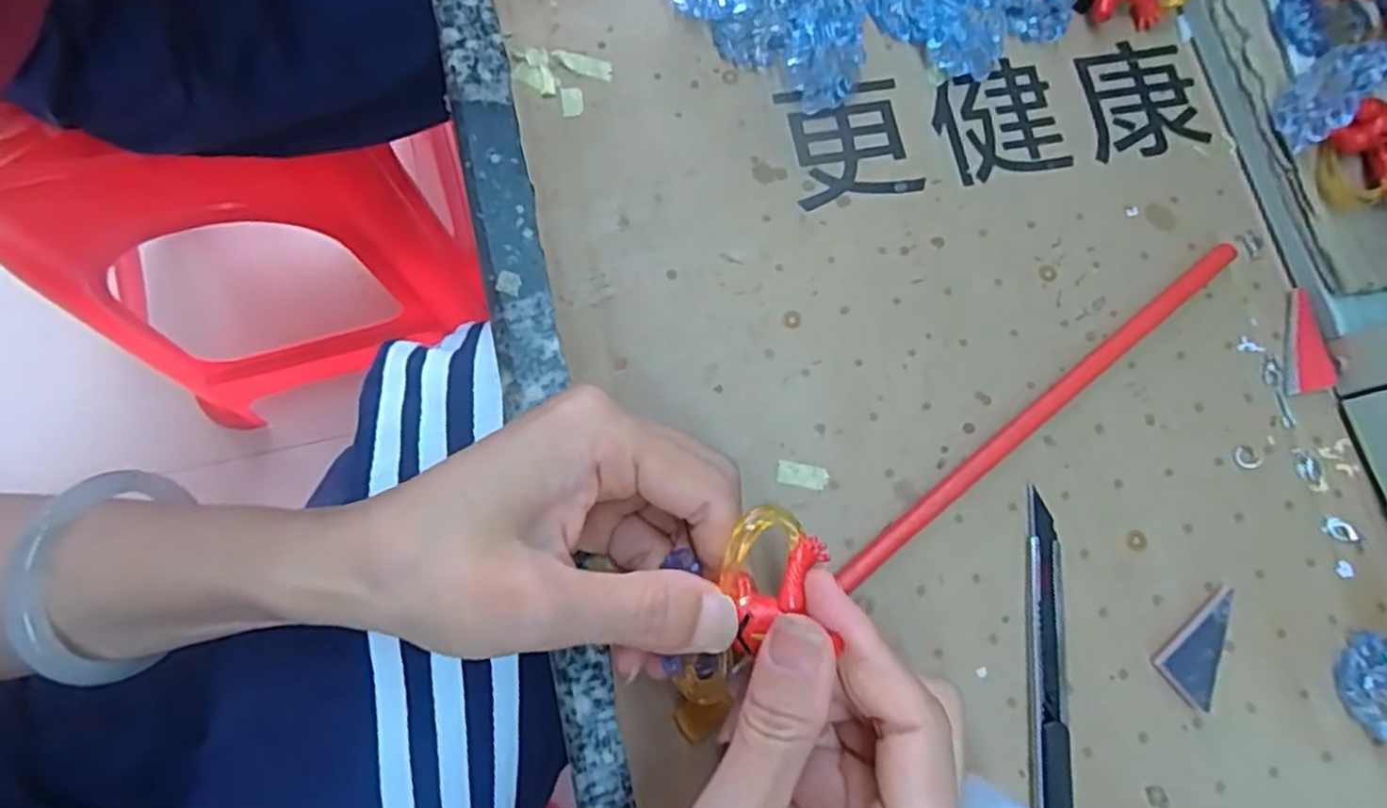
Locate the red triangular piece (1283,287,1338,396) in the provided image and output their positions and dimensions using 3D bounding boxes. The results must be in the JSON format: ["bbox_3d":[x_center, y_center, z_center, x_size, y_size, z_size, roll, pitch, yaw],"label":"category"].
[{"bbox_3d":[0.225,-0.023,0.276,0.017,0.004,0.038,-9,78,-6],"label":"red triangular piece"}]

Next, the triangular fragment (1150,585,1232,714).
[{"bbox_3d":[0.171,0.081,0.247,0.037,0.006,0.020,-40,83,-11],"label":"triangular fragment"}]

